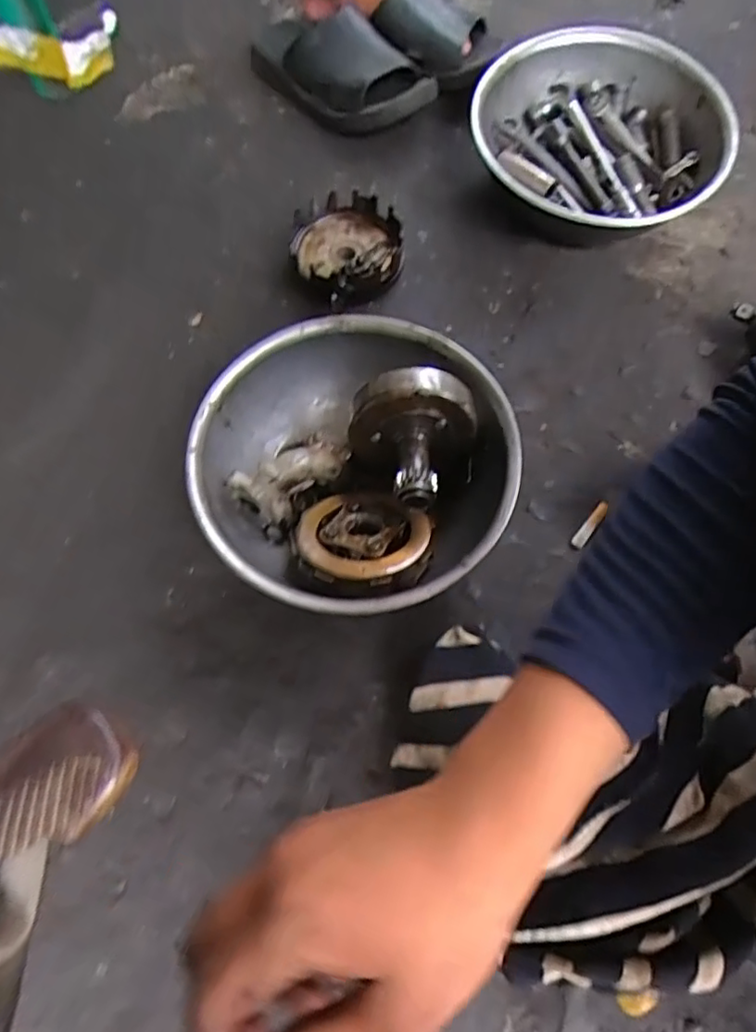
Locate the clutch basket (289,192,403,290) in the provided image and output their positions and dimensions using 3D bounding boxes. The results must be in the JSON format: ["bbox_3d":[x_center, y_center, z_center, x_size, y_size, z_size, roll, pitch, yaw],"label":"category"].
[{"bbox_3d":[-0.032,-0.273,0.630,0.111,0.043,0.122,-3,68,0],"label":"clutch basket"}]

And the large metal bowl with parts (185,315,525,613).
[{"bbox_3d":[-0.019,-0.046,0.516,0.247,0.114,0.258,0,68,1],"label":"large metal bowl with parts"}]

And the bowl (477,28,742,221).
[{"bbox_3d":[0.233,-0.402,0.664,0.262,0.096,0.261,-1,67,2],"label":"bowl"}]

